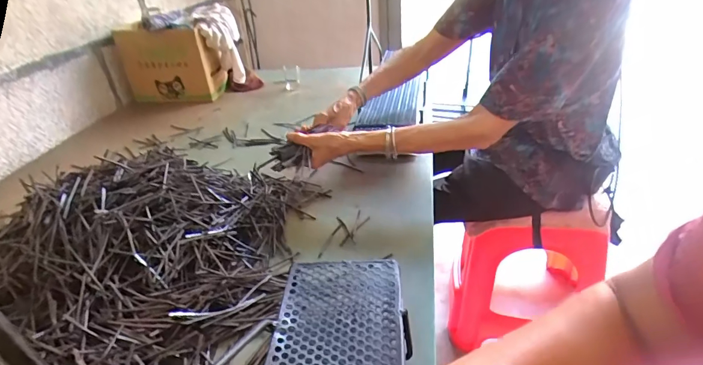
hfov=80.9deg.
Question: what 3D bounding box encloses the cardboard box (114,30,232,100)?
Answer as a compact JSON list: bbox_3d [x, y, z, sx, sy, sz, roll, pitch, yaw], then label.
[{"bbox_3d":[-0.606,-0.399,1.401,0.290,0.248,0.116,-1,32,9],"label":"cardboard box"}]

